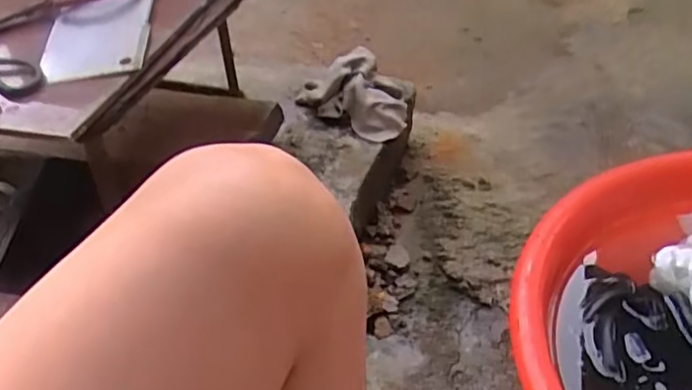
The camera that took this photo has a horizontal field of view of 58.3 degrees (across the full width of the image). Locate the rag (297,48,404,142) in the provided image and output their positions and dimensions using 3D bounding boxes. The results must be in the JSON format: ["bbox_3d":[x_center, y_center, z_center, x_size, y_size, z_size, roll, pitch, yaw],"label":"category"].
[{"bbox_3d":[0.008,-0.154,0.961,0.156,0.090,0.138,-7,38,-1],"label":"rag"}]

